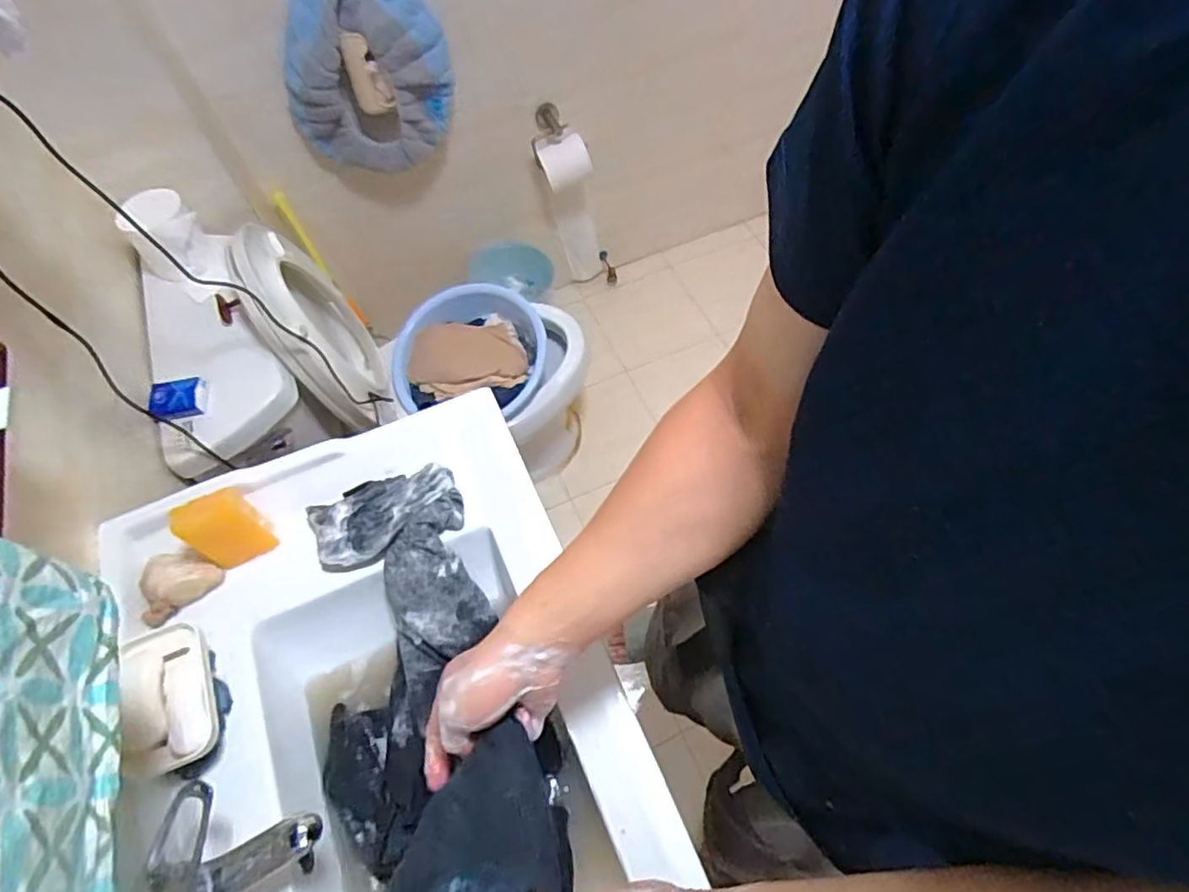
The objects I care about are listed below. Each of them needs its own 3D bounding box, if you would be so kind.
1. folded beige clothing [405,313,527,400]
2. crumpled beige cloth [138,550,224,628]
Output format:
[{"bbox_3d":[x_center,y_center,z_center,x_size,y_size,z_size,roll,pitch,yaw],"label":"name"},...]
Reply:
[{"bbox_3d":[-0.272,-0.182,1.380,0.247,0.085,0.196,-16,61,-6],"label":"folded beige clothing"},{"bbox_3d":[-0.469,0.149,0.714,0.060,0.037,0.084,40,70,22],"label":"crumpled beige cloth"}]

